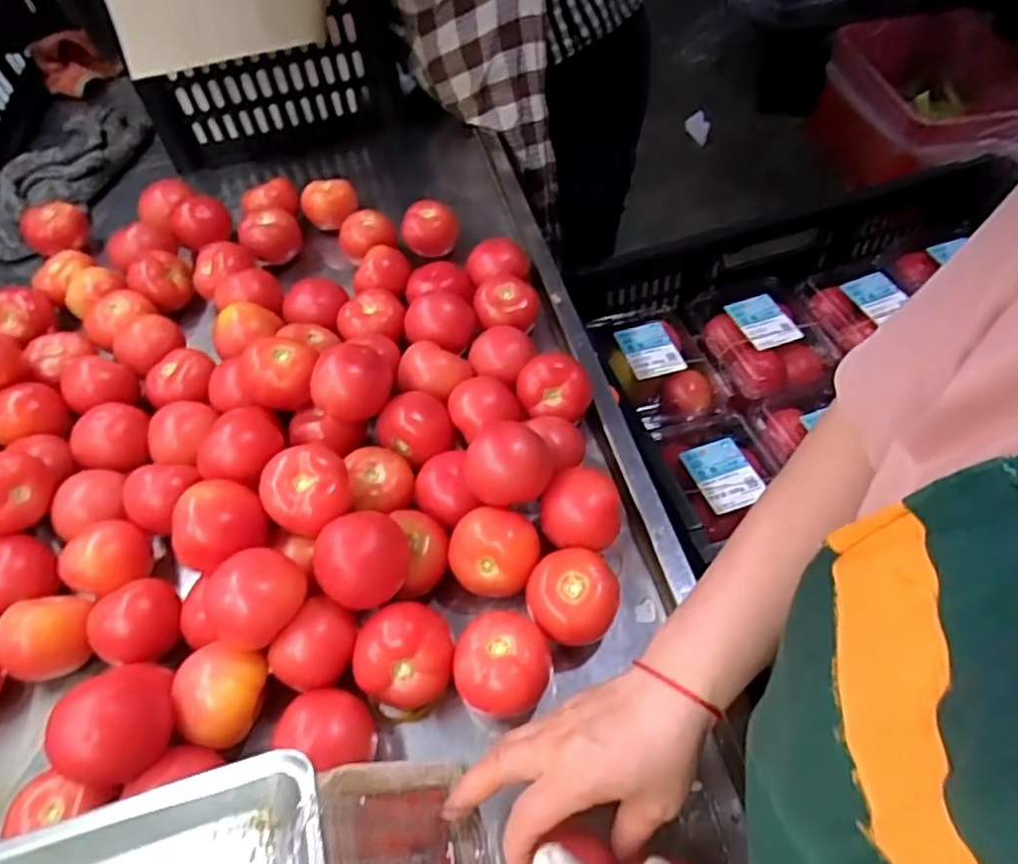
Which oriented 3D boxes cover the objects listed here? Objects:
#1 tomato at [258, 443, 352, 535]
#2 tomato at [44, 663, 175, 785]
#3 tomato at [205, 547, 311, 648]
[{"bbox_3d":[-0.151,0.048,0.514,0.064,0.053,0.061,-3,53,4],"label":"tomato"},{"bbox_3d":[-0.242,0.181,0.423,0.064,0.052,0.074,17,57,18],"label":"tomato"},{"bbox_3d":[-0.172,0.115,0.464,0.059,0.049,0.065,31,62,25],"label":"tomato"}]

